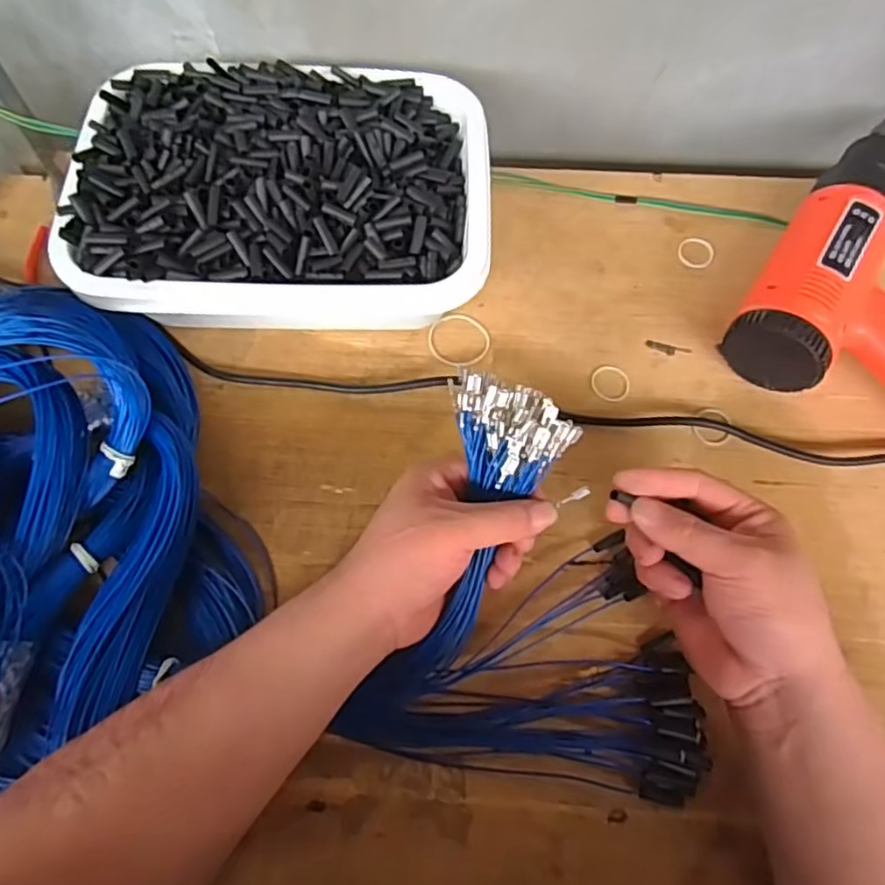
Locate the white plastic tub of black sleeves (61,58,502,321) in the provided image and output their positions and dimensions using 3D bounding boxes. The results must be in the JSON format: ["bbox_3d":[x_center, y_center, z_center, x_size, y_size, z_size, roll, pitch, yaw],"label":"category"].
[{"bbox_3d":[-0.112,-0.170,0.503,0.290,0.103,0.218,1,65,-1],"label":"white plastic tub of black sleeves"}]

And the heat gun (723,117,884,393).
[{"bbox_3d":[0.347,-0.129,0.502,0.188,0.074,0.271,30,70,12],"label":"heat gun"}]

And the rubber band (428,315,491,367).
[{"bbox_3d":[0.012,-0.079,0.518,0.043,0.004,0.049,-40,72,-16],"label":"rubber band"}]

